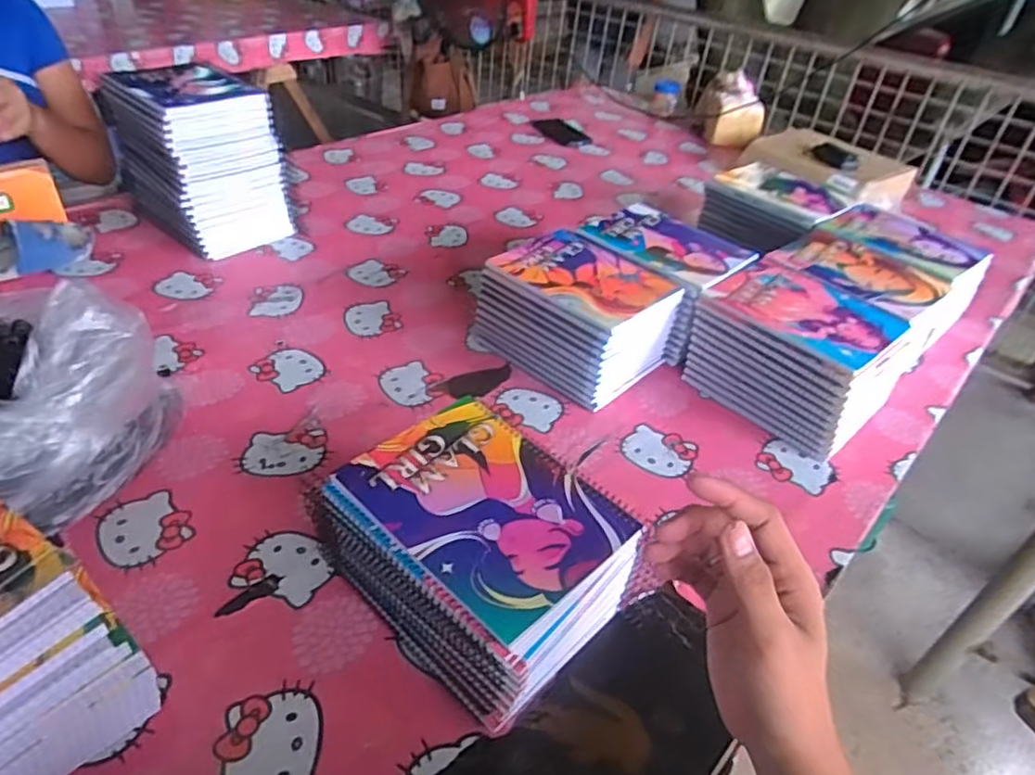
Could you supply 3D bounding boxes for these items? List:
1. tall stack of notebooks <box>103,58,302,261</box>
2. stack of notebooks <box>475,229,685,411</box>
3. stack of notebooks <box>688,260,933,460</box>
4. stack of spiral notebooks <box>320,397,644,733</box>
[{"bbox_3d":[-0.475,-0.341,0.986,0.209,0.215,0.169,31,44,28],"label":"tall stack of notebooks"},{"bbox_3d":[0.076,-0.090,0.818,0.199,0.117,0.155,34,46,31],"label":"stack of notebooks"},{"bbox_3d":[0.334,-0.043,0.790,0.170,0.116,0.214,-25,47,-33],"label":"stack of notebooks"},{"bbox_3d":[-0.027,0.134,0.527,0.209,0.123,0.157,33,46,30],"label":"stack of spiral notebooks"}]

